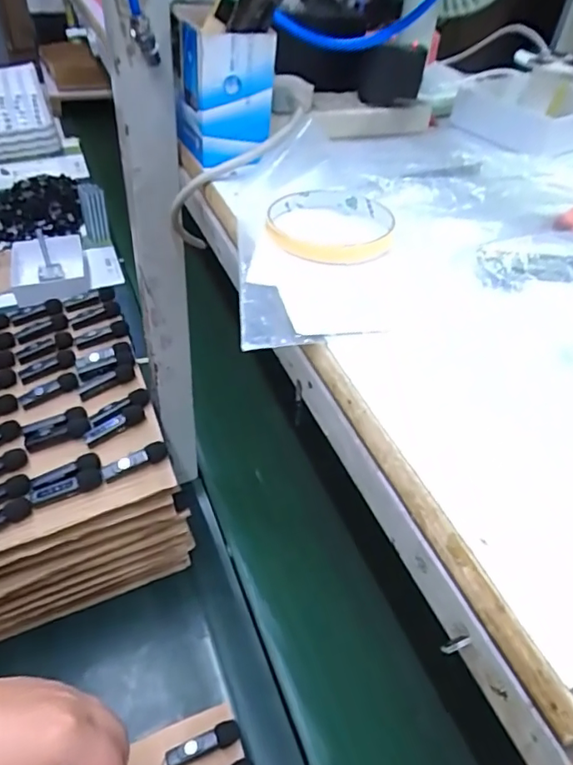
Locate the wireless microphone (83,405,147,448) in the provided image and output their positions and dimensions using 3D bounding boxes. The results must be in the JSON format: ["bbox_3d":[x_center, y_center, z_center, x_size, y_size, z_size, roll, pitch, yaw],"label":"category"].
[{"bbox_3d":[-0.179,0.045,0.570,0.065,0.014,0.020,-24,51,-28],"label":"wireless microphone"}]

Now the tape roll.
[{"bbox_3d":[0.028,-0.102,0.345,0.077,0.015,0.076,3,44,-3],"label":"tape roll"}]

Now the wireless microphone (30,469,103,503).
[{"bbox_3d":[-0.211,0.100,0.523,0.064,0.014,0.016,-13,47,-19],"label":"wireless microphone"}]

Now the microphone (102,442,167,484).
[{"bbox_3d":[-0.149,0.079,0.536,0.065,0.022,0.014,-18,49,-23],"label":"microphone"}]

